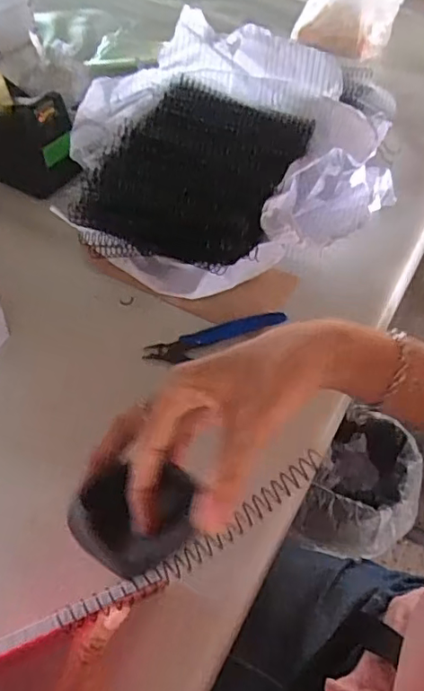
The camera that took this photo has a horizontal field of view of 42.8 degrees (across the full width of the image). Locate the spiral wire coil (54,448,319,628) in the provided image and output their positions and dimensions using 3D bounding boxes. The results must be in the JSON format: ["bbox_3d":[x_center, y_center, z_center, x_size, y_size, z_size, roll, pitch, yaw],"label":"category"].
[{"bbox_3d":[-0.006,0.101,0.279,0.152,0.015,0.014,-30,59,-13],"label":"spiral wire coil"}]

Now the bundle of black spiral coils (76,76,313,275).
[{"bbox_3d":[-0.013,-0.174,0.543,0.171,0.062,0.216,17,54,11],"label":"bundle of black spiral coils"}]

